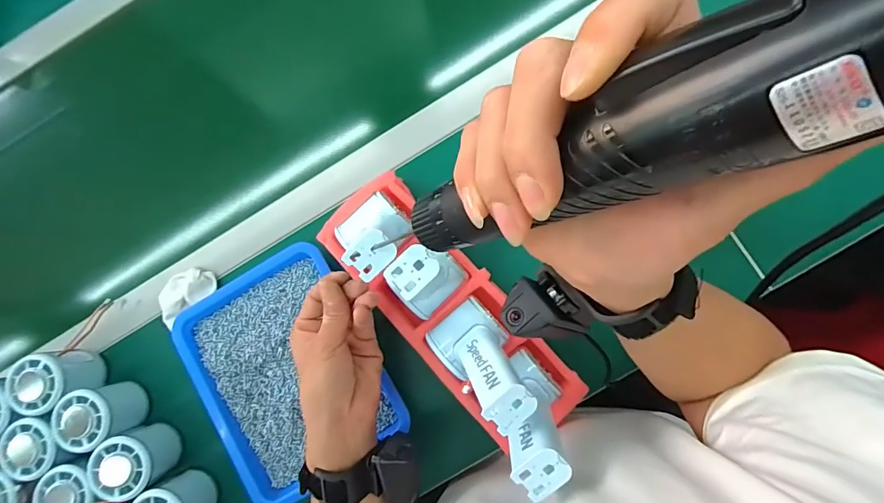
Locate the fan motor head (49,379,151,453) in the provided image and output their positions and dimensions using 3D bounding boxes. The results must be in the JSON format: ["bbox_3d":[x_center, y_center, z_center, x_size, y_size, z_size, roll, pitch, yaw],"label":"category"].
[{"bbox_3d":[-0.336,0.162,0.437,0.051,0.063,0.056,-21,82,4],"label":"fan motor head"}]

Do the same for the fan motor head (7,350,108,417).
[{"bbox_3d":[-0.382,0.128,0.437,0.052,0.054,0.053,-1,84,6],"label":"fan motor head"}]

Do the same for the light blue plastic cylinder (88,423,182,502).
[{"bbox_3d":[-0.297,0.203,0.431,0.050,0.070,0.054,-1,84,6],"label":"light blue plastic cylinder"}]

